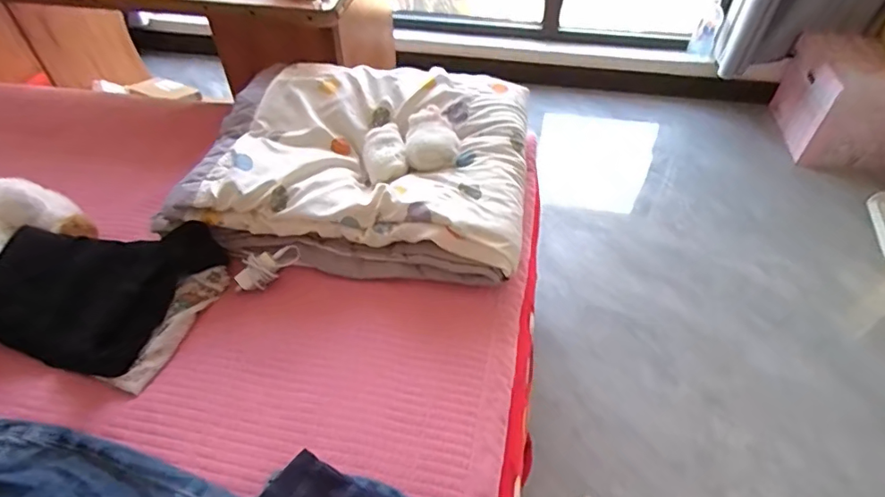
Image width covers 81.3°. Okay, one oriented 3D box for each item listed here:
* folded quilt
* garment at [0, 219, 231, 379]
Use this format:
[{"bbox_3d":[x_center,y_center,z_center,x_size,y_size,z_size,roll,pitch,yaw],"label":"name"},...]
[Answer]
[{"bbox_3d":[-0.124,-0.156,0.877,0.512,0.121,0.409,5,48,5],"label":"folded quilt"},{"bbox_3d":[-0.490,0.050,0.733,0.265,0.092,0.221,10,49,9],"label":"garment"}]

